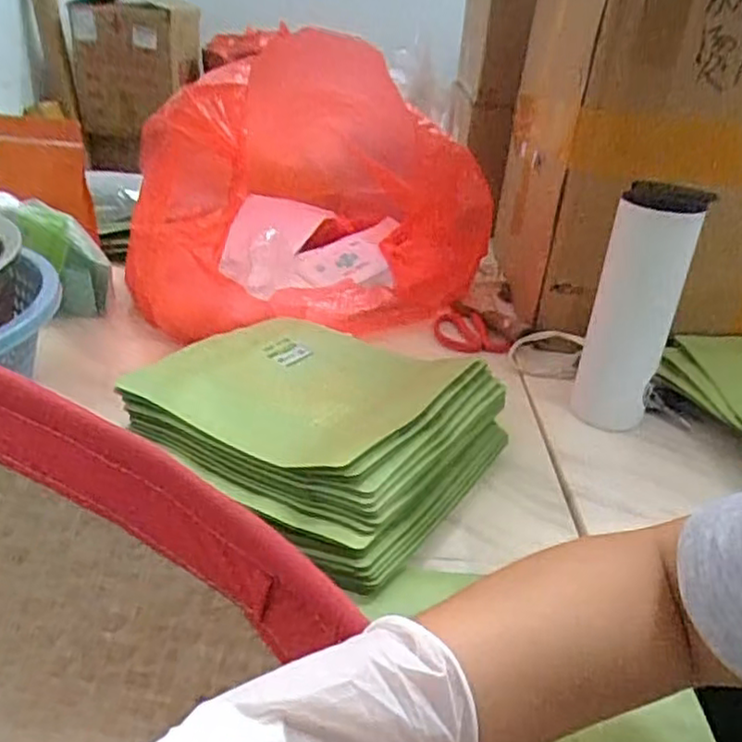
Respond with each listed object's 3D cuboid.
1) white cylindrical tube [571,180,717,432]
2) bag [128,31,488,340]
[{"bbox_3d":[0.230,-0.047,0.602,0.059,0.219,0.051,23,33,30],"label":"white cylindrical tube"},{"bbox_3d":[-0.040,-0.245,0.808,0.323,0.253,0.503,7,28,4],"label":"bag"}]

